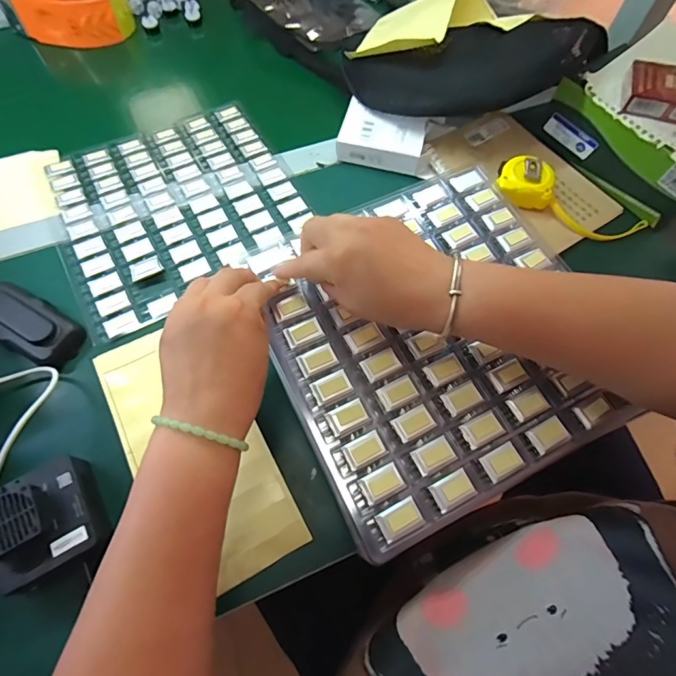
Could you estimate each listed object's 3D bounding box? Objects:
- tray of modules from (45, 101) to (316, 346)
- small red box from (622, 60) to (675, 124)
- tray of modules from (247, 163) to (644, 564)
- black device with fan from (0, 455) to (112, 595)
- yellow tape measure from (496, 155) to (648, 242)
[{"bbox_3d":[-0.181,-0.151,0.490,0.254,0.009,0.245,-27,69,-13],"label":"tray of modules"},{"bbox_3d":[0.351,-0.255,0.452,0.089,0.031,0.054,23,67,9],"label":"small red box"},{"bbox_3d":[0.081,-0.010,0.362,0.263,0.013,0.263,-24,68,-12],"label":"tray of modules"},{"bbox_3d":[-0.225,0.139,0.330,0.076,0.040,0.079,-29,68,-15],"label":"black device with fan"},{"bbox_3d":[0.259,-0.148,0.488,0.169,0.030,0.056,31,67,-2],"label":"yellow tape measure"}]

